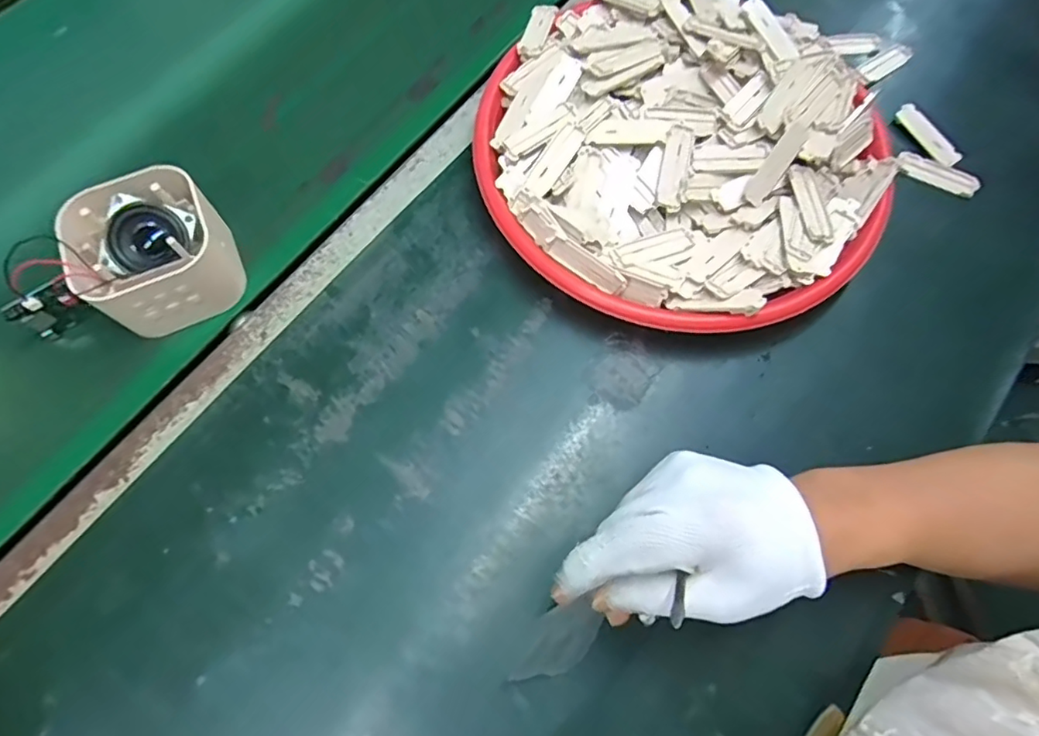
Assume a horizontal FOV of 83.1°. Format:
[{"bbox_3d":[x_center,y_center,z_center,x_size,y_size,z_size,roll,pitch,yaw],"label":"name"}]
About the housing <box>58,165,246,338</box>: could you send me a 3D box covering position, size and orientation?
[{"bbox_3d":[-0.246,-0.078,0.399,0.093,0.056,0.093,-25,71,-9],"label":"housing"}]

